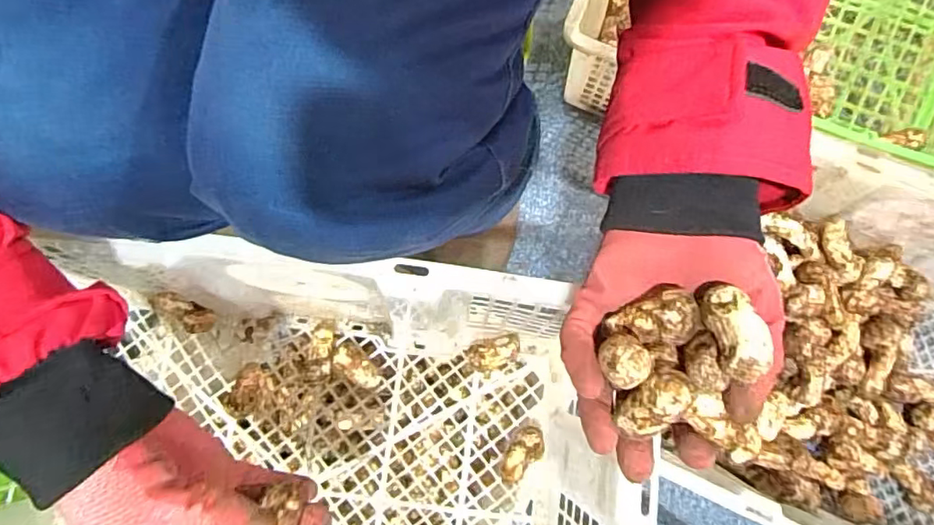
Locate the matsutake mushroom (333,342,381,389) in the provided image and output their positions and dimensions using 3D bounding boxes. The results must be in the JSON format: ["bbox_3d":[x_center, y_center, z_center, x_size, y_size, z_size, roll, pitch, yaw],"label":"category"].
[{"bbox_3d":[-0.094,0.089,0.480,0.047,0.015,0.021,44,82,-8],"label":"matsutake mushroom"}]

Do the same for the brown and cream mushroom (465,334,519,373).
[{"bbox_3d":[0.023,0.079,0.484,0.045,0.031,0.025,-17,80,-3],"label":"brown and cream mushroom"}]

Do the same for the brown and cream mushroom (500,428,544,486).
[{"bbox_3d":[0.045,0.160,0.470,0.025,0.026,0.049,32,81,5],"label":"brown and cream mushroom"}]

